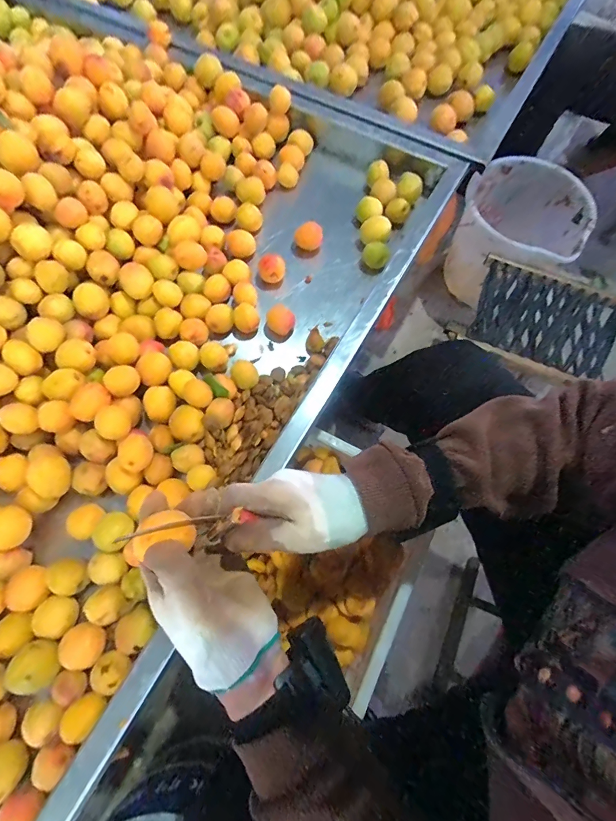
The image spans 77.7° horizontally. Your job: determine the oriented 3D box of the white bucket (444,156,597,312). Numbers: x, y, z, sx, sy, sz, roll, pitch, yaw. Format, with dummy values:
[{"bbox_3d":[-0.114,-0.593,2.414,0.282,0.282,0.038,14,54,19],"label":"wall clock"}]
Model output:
[{"bbox_3d":[0.483,-0.402,0.923,0.257,0.241,0.245,0,69,0],"label":"white bucket"}]

